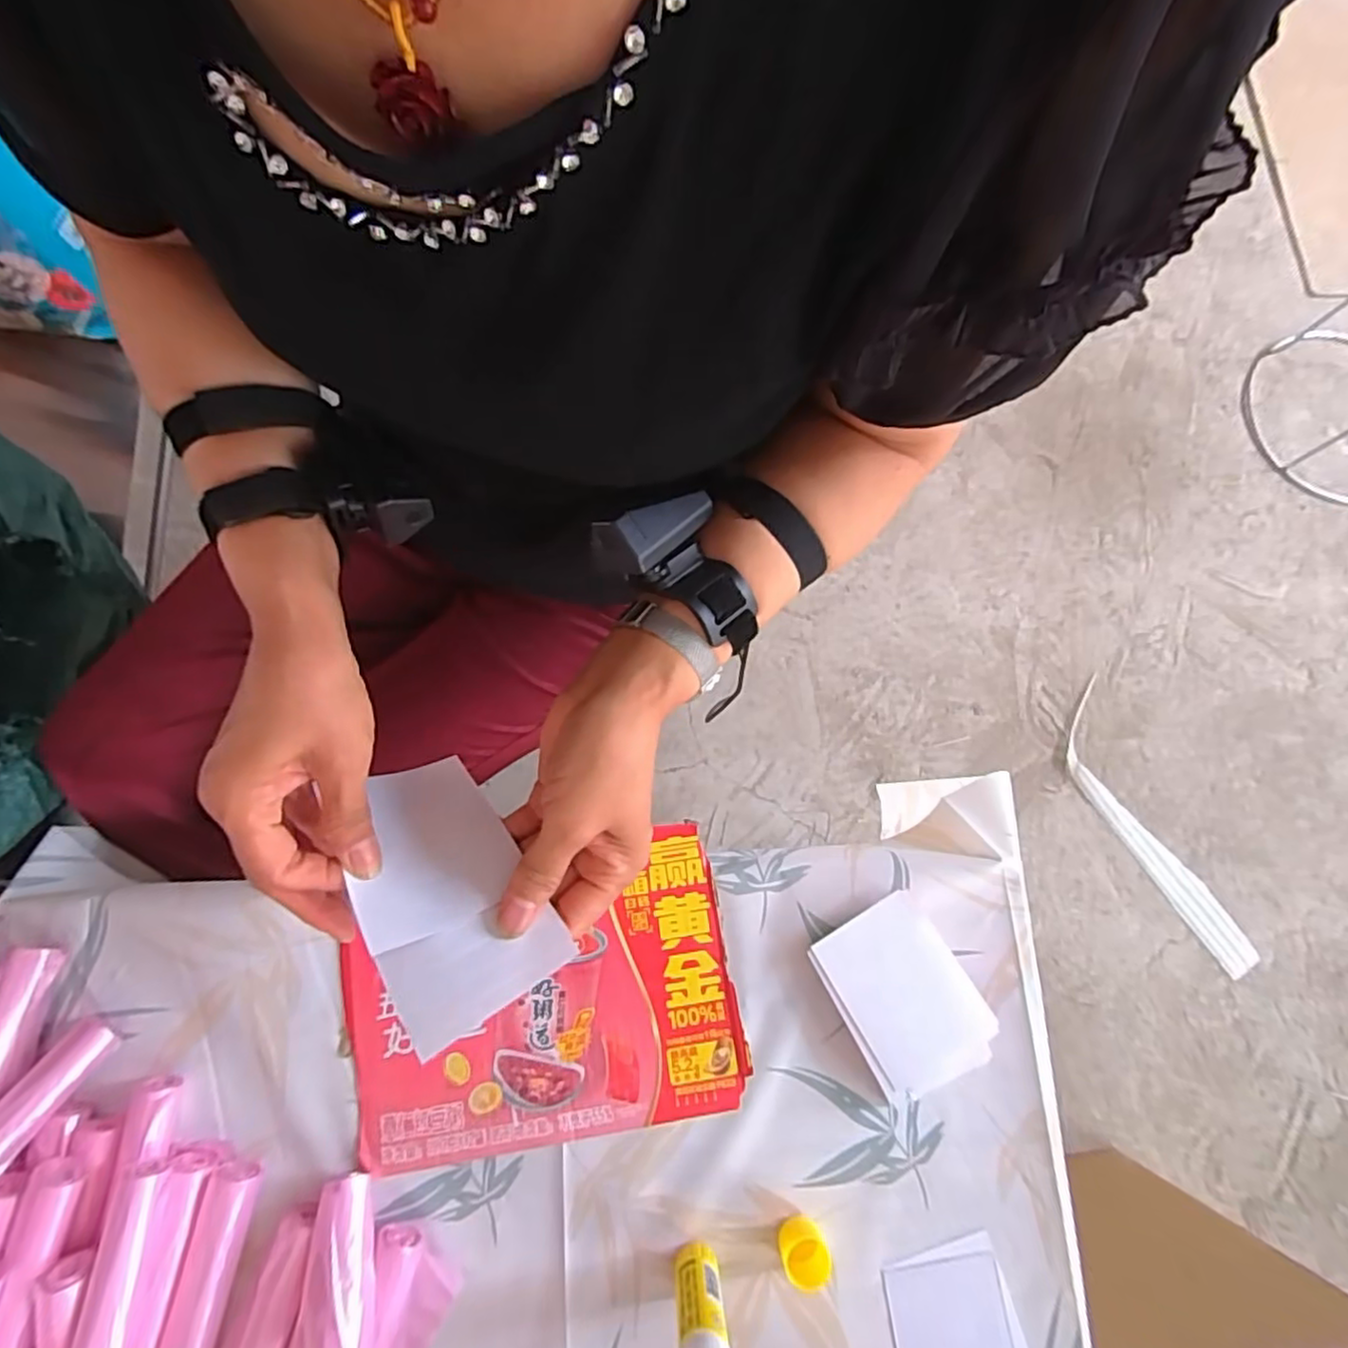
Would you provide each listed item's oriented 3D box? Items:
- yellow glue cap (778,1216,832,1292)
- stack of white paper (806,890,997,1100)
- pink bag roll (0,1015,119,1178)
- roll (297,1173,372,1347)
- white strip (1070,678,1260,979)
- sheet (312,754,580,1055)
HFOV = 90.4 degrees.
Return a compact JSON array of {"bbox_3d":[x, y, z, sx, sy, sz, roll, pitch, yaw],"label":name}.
[{"bbox_3d":[0.087,0.389,0.452,0.030,0.026,0.033,0,79,-1],"label":"yellow glue cap"},{"bbox_3d":[0.167,0.233,0.489,0.092,0.029,0.122,-28,80,-6],"label":"stack of white paper"},{"bbox_3d":[-0.426,0.287,0.436,0.033,0.022,0.116,27,50,5],"label":"pink bag roll"},{"bbox_3d":[-0.211,0.394,0.418,0.035,0.023,0.128,-12,56,-3],"label":"roll"},{"bbox_3d":[0.762,0.242,1.056,0.116,0.012,0.456,-32,80,-8],"label":"white strip"},{"bbox_3d":[-0.119,0.104,0.340,0.076,0.008,0.145,-21,52,-31],"label":"sheet"}]

